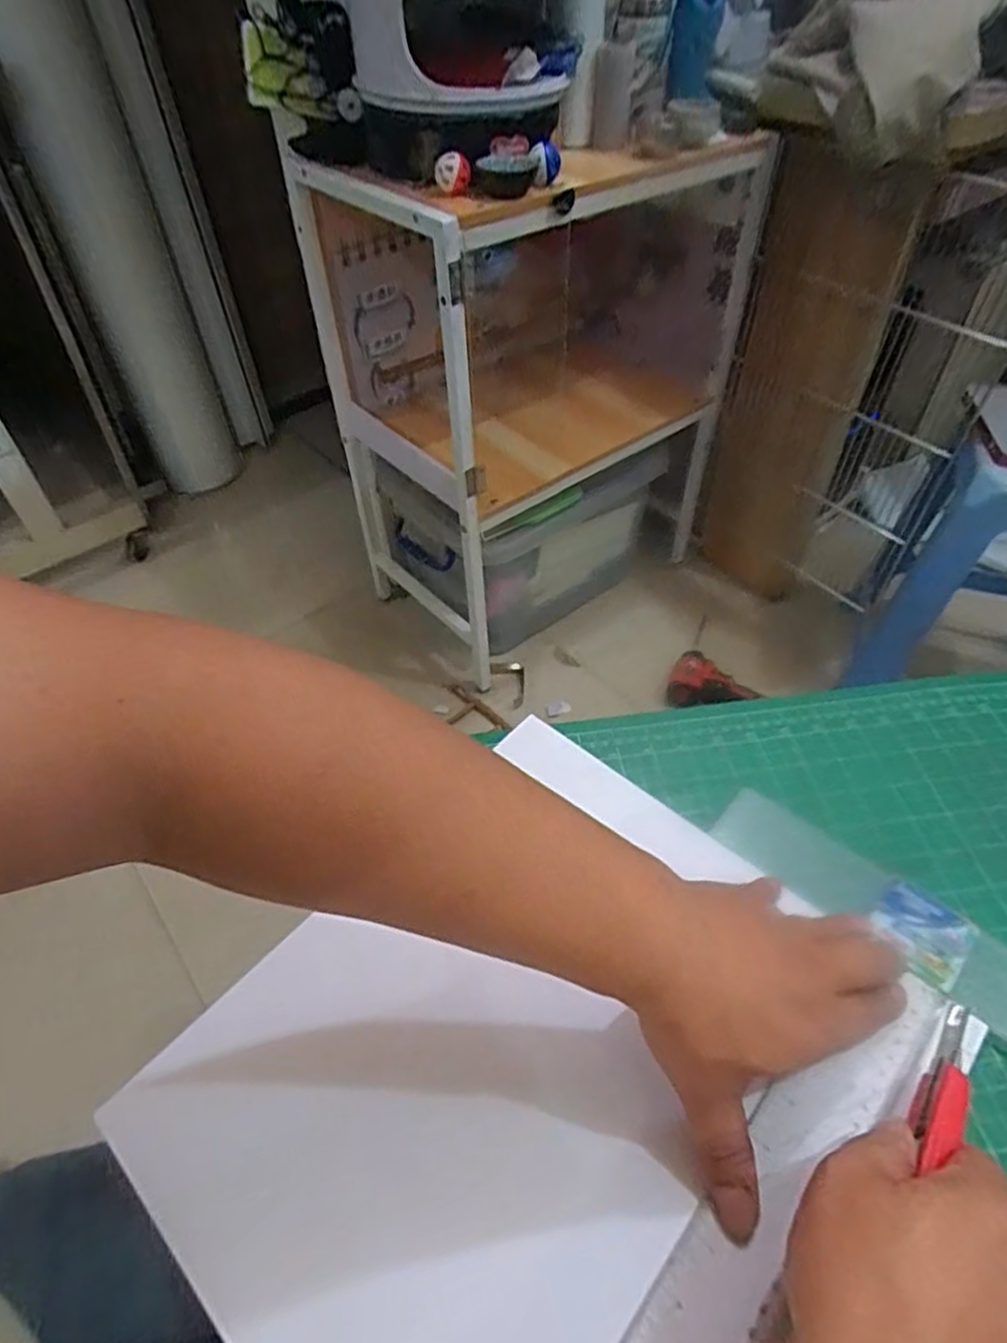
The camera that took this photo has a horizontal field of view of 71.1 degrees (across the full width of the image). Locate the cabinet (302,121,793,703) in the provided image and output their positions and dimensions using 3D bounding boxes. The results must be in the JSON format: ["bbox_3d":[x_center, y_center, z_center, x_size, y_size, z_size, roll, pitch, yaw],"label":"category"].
[{"bbox_3d":[0.050,-0.441,1.174,0.574,0.710,0.397,-31,55,-22],"label":"cabinet"}]

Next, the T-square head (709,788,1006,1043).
[{"bbox_3d":[0.243,0.151,0.409,0.249,0.013,0.054,35,57,29],"label":"T-square head"}]

